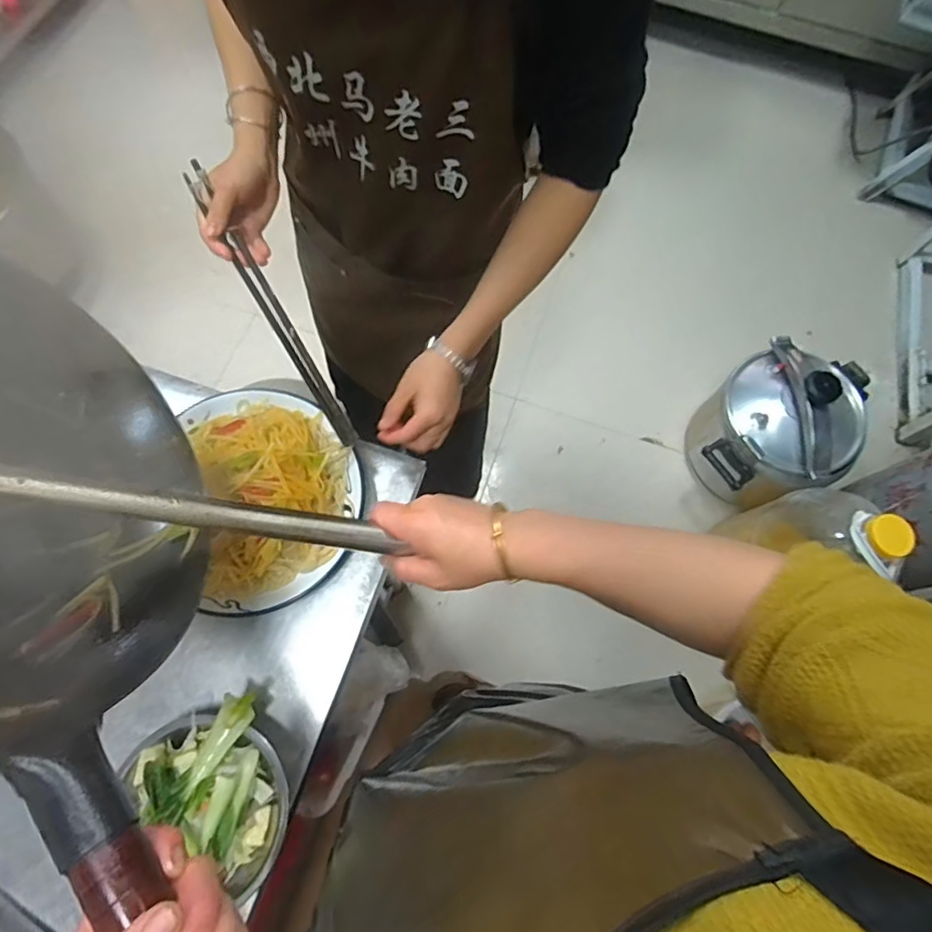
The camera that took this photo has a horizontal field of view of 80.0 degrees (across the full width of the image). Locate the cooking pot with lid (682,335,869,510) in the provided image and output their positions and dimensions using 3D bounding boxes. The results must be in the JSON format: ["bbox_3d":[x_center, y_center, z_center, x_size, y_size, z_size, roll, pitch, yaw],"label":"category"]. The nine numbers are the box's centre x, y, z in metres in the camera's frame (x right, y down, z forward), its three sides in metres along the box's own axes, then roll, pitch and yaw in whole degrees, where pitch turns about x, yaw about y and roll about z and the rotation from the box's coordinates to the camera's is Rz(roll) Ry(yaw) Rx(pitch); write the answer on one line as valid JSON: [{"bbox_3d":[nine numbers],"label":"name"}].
[{"bbox_3d":[0.789,-0.104,1.415,0.330,0.329,0.413,43,75,11],"label":"cooking pot with lid"}]

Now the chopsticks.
[{"bbox_3d":[-0.203,-0.163,0.592,0.020,0.022,0.315,-31,101,-12],"label":"chopsticks"}]

